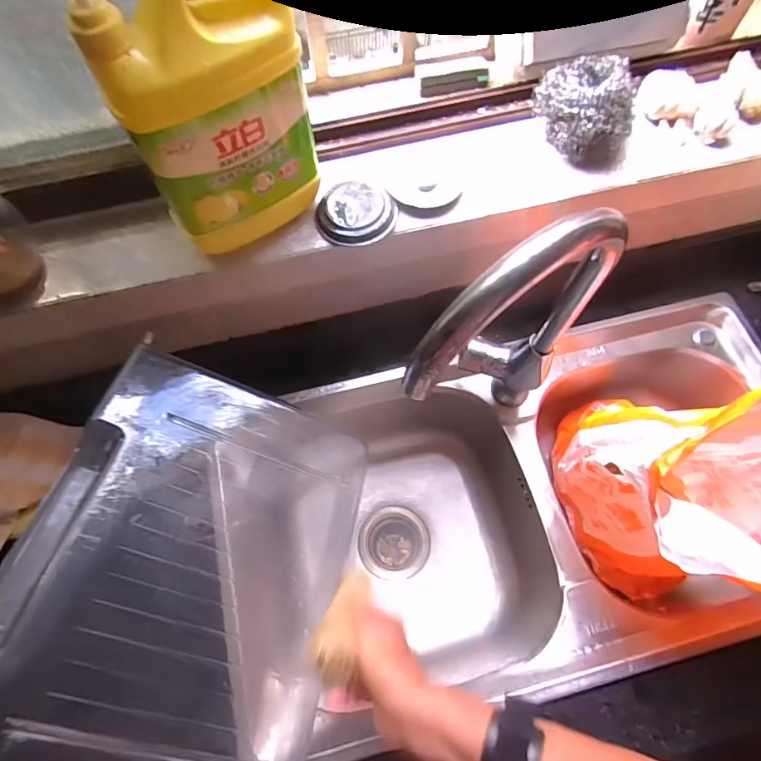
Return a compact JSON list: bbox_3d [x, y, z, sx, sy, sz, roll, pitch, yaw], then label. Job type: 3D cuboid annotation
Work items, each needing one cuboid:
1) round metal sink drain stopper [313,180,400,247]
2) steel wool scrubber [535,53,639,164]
[{"bbox_3d":[-0.025,-0.170,0.481,0.075,0.019,0.070,0,67,0],"label":"round metal sink drain stopper"},{"bbox_3d":[0.223,-0.296,0.507,0.081,0.066,0.099,-32,70,-13],"label":"steel wool scrubber"}]

